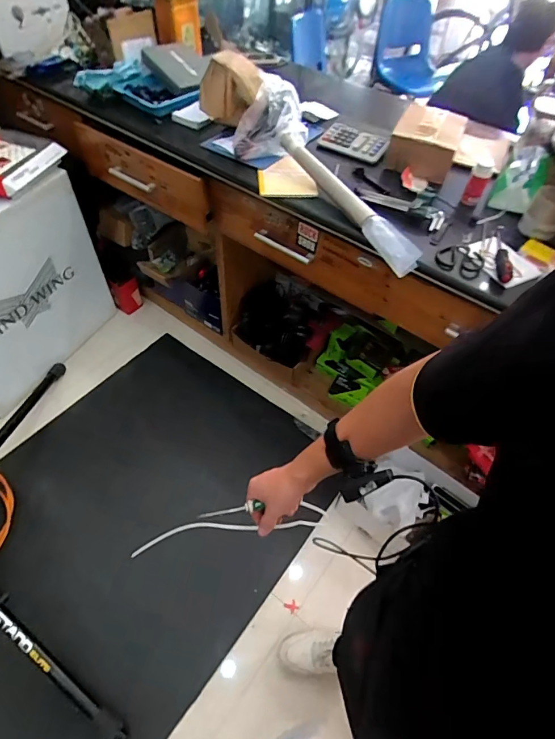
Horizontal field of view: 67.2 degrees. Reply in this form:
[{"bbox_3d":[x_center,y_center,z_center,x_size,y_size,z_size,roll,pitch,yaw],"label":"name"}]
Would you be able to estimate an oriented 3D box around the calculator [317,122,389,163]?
[{"bbox_3d":[0.226,-0.648,1.188,0.199,0.037,0.109,28,56,17],"label":"calculator"}]

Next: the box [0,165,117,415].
[{"bbox_3d":[-0.958,-0.281,1.498,0.262,0.657,0.670,30,57,18],"label":"box"}]

